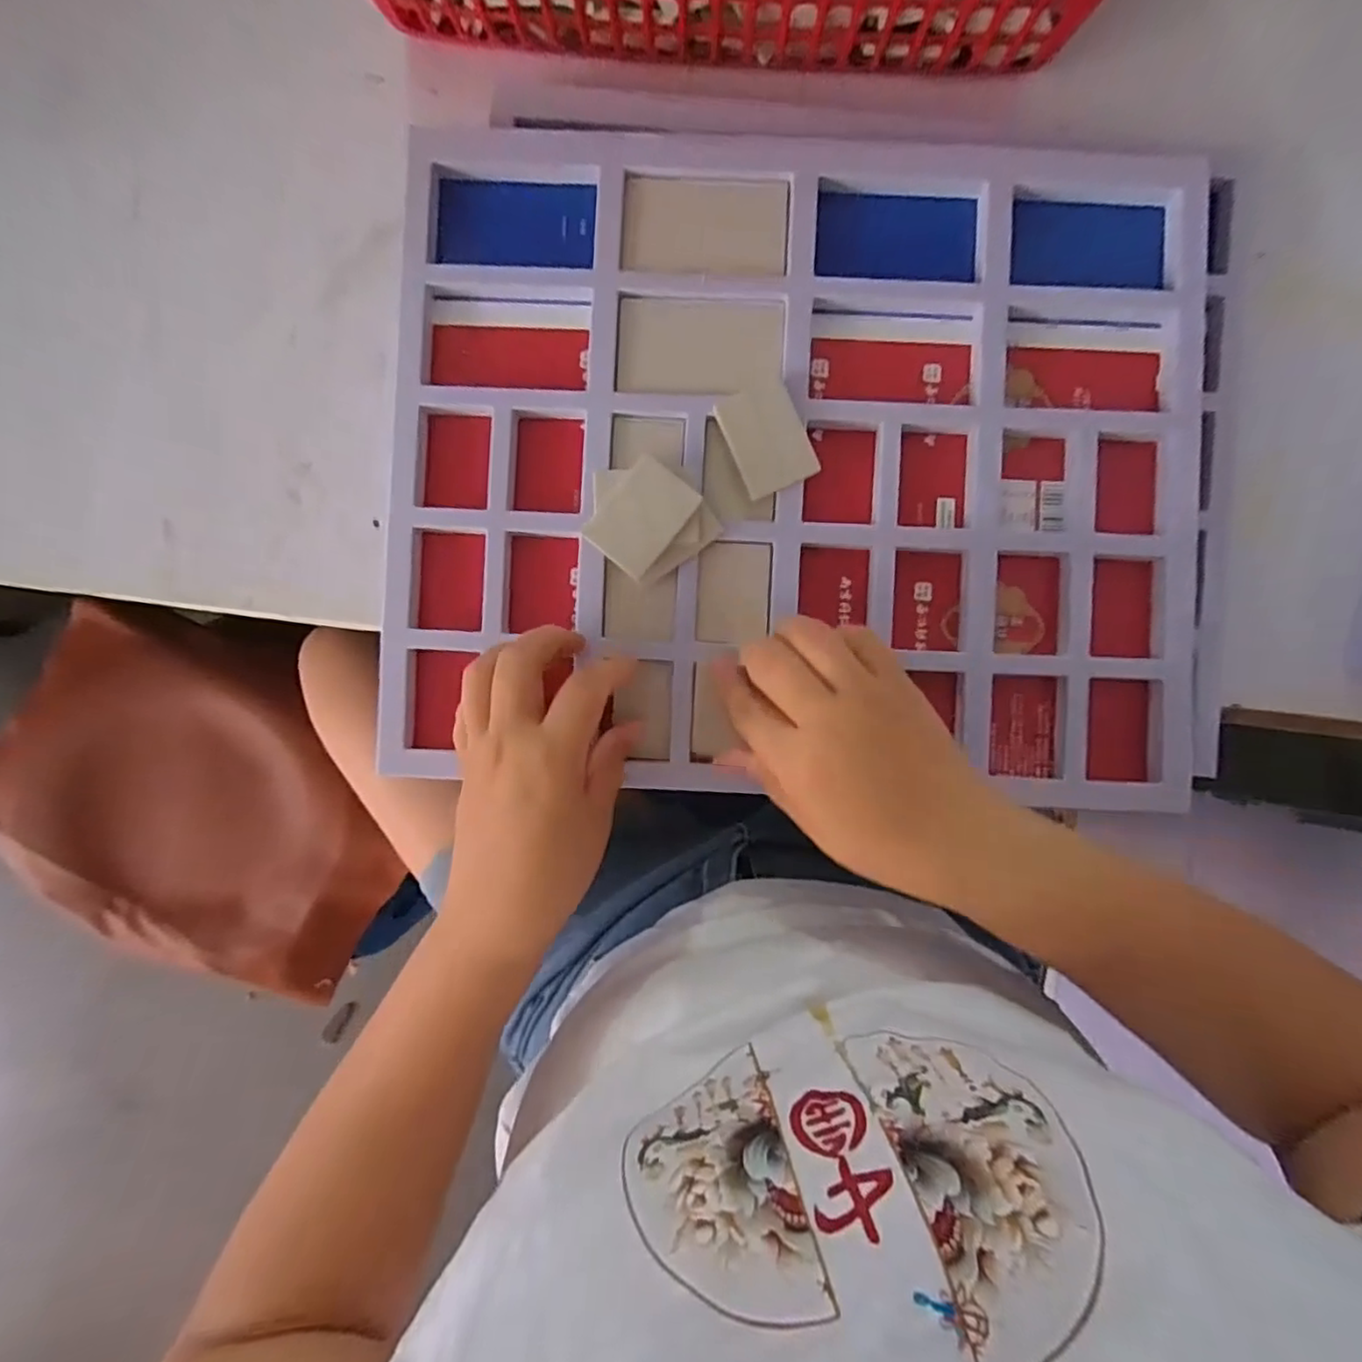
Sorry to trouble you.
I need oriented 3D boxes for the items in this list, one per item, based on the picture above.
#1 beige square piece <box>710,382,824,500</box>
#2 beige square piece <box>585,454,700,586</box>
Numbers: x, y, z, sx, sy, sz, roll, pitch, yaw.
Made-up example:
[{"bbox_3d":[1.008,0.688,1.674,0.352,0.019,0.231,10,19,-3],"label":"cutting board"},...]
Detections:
[{"bbox_3d":[0.045,-0.127,0.341,0.039,0.010,0.054,-22,89,-2],"label":"beige square piece"},{"bbox_3d":[-0.020,-0.083,0.327,0.038,0.004,0.053,38,93,-2],"label":"beige square piece"}]

